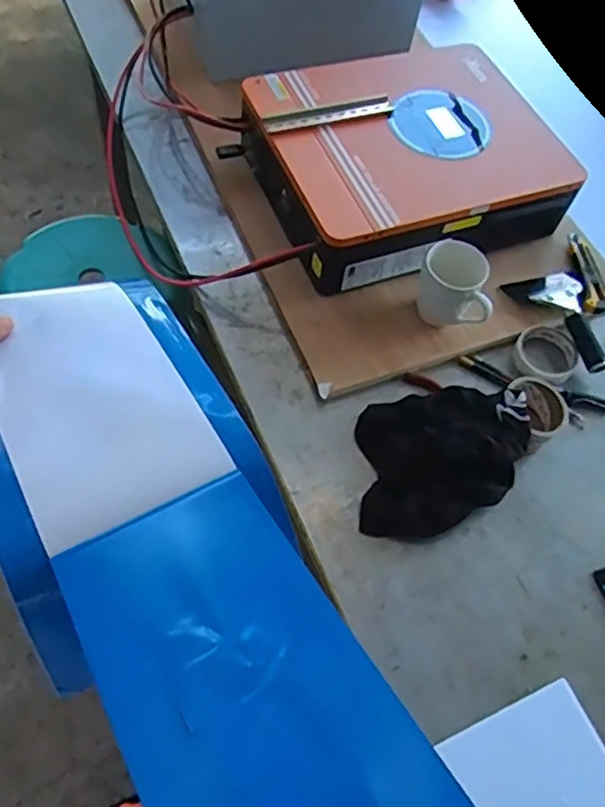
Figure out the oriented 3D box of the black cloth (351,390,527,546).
[{"bbox_3d":[0.175,0.058,0.785,0.210,0.093,0.183,-2,61,-7],"label":"black cloth"}]

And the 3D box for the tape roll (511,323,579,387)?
[{"bbox_3d":[0.351,-0.076,0.923,0.087,0.030,0.090,2,60,-4],"label":"tape roll"}]

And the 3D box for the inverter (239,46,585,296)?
[{"bbox_3d":[0.155,-0.372,0.989,0.422,0.116,0.341,-17,63,-14],"label":"inverter"}]

